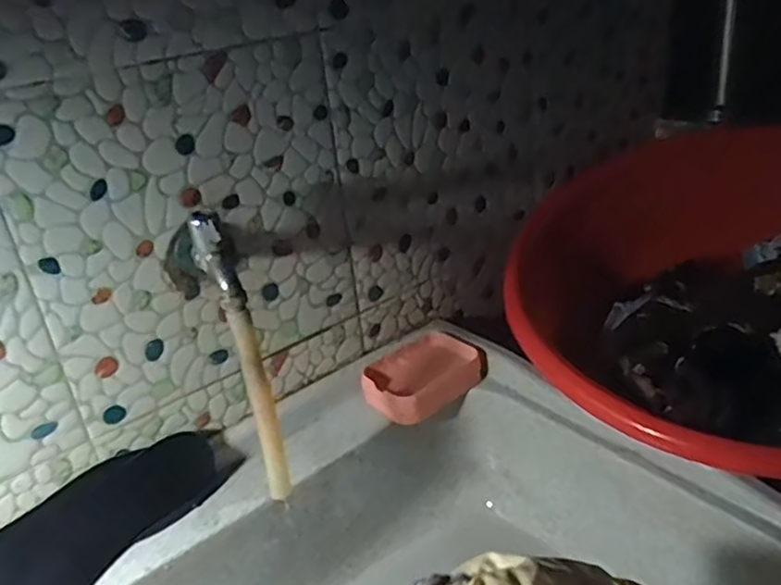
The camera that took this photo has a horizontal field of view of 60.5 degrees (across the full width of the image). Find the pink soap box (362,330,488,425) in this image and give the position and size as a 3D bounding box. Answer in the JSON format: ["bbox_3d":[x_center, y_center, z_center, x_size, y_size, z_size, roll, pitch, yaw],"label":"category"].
[{"bbox_3d":[0.037,0.090,0.736,0.130,0.033,0.099,-25,32,-32],"label":"pink soap box"}]

